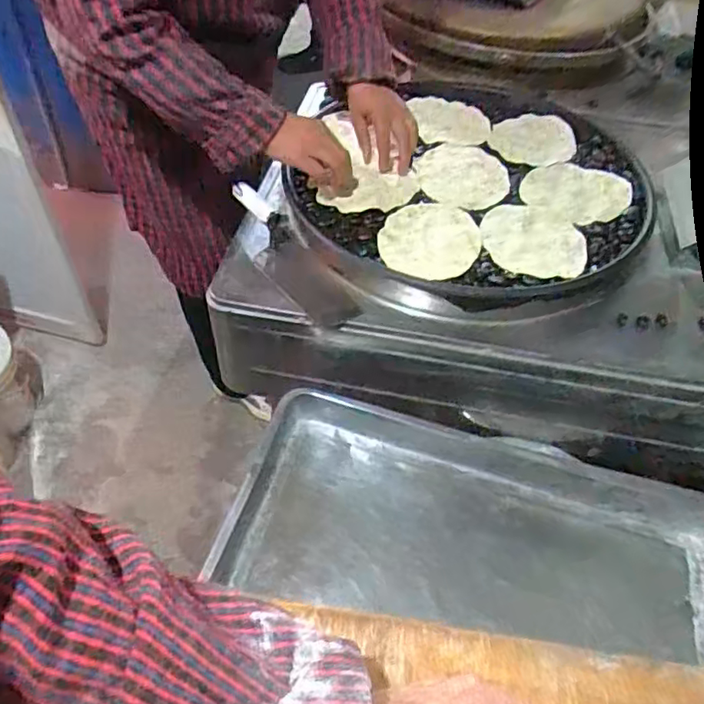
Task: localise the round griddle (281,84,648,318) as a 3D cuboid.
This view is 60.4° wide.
[{"bbox_3d":[0.216,-0.270,0.929,0.466,0.047,0.550,33,56,21],"label":"round griddle"}]

